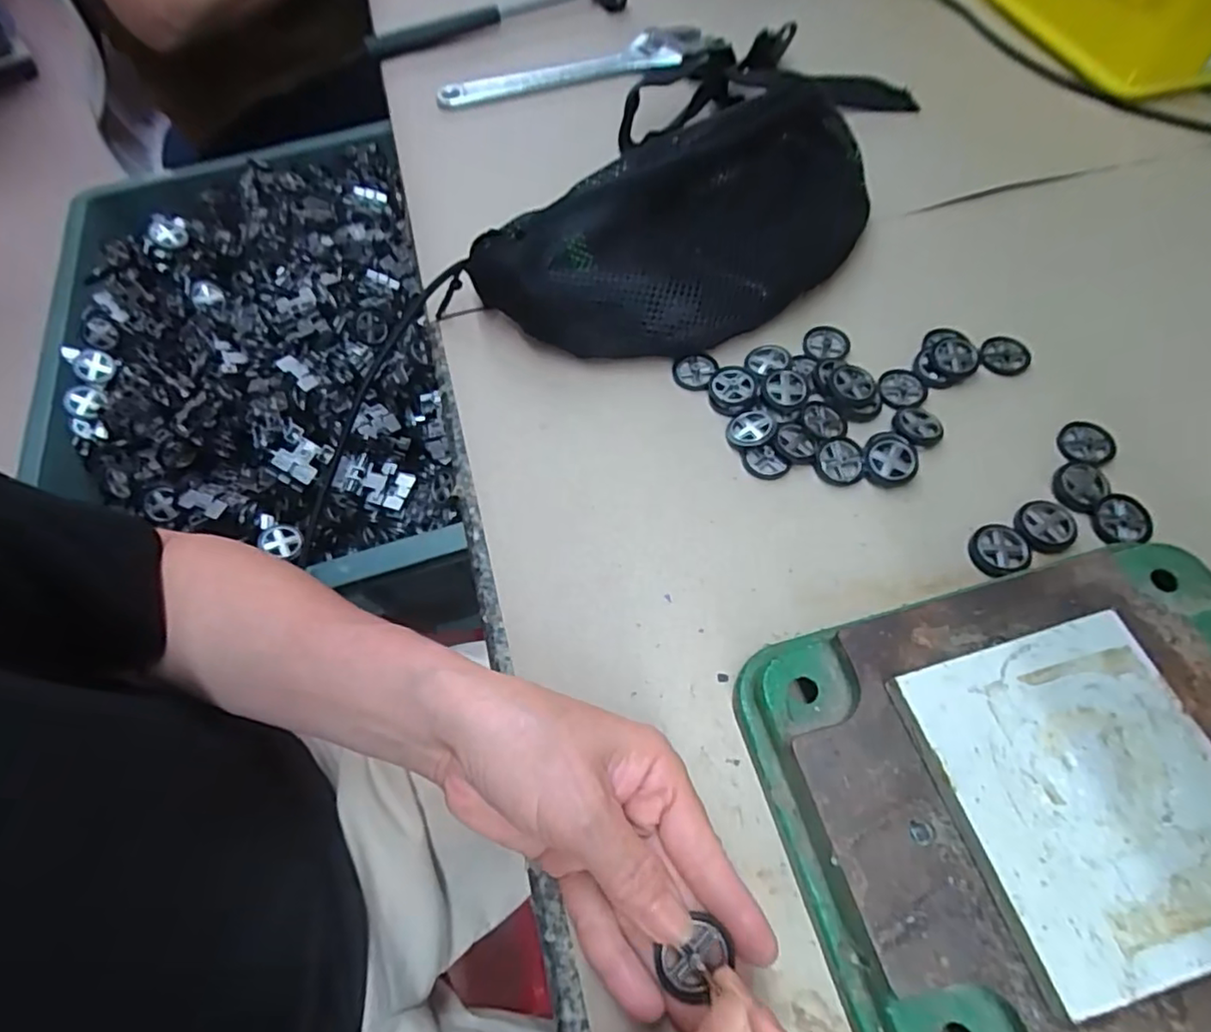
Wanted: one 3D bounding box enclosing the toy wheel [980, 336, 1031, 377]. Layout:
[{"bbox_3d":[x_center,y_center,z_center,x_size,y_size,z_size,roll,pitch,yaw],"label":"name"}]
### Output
[{"bbox_3d":[0.238,-0.096,0.372,0.027,0.004,0.024,12,80,7],"label":"toy wheel"}]

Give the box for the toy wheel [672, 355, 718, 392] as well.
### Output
[{"bbox_3d":[0.053,-0.087,0.376,0.025,0.004,0.024,-2,60,3],"label":"toy wheel"}]

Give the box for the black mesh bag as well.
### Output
[{"bbox_3d":[0.061,-0.186,0.380,0.290,0.100,0.135,-29,62,-13],"label":"black mesh bag"}]

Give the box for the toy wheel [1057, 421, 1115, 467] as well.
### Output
[{"bbox_3d":[0.262,-0.039,0.340,0.027,0.005,0.031,37,68,22],"label":"toy wheel"}]

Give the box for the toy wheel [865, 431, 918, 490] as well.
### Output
[{"bbox_3d":[0.153,-0.030,0.335,0.028,0.009,0.031,27,65,18],"label":"toy wheel"}]

